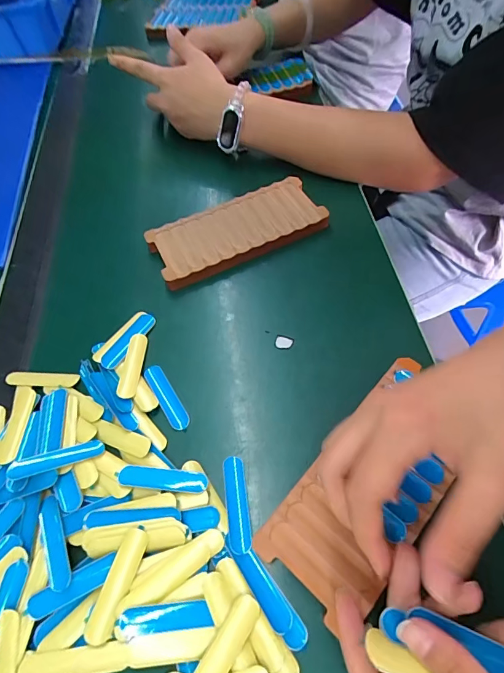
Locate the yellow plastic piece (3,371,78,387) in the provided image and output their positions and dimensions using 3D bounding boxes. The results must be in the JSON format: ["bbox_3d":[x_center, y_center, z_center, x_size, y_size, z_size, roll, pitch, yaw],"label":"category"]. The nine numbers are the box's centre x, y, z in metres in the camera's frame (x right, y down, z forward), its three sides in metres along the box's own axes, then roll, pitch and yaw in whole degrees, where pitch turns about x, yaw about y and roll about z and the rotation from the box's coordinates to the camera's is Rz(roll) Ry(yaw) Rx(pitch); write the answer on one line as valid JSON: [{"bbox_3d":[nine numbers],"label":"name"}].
[{"bbox_3d":[-0.177,0.035,0.326,0.061,0.004,0.013,2,59,6],"label":"yellow plastic piece"}]

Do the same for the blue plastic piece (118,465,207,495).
[{"bbox_3d":[-0.061,0.100,0.271,0.061,0.011,0.015,4,59,7],"label":"blue plastic piece"}]

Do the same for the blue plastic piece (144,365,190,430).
[{"bbox_3d":[-0.069,0.048,0.313,0.016,0.004,0.061,-30,61,-14],"label":"blue plastic piece"}]

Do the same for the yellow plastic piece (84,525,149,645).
[{"bbox_3d":[-0.083,0.152,0.240,0.016,0.011,0.064,17,62,14],"label":"yellow plastic piece"}]

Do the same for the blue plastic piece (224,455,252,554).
[{"bbox_3d":[-0.011,0.113,0.266,0.014,0.007,0.061,-9,58,-1],"label":"blue plastic piece"}]

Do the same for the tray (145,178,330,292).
[{"bbox_3d":[-0.015,-0.108,0.398,0.171,0.020,0.078,-24,60,-10],"label":"tray"}]

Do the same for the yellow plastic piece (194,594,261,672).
[{"bbox_3d":[-0.018,0.182,0.223,0.016,0.004,0.063,30,65,20],"label":"yellow plastic piece"}]

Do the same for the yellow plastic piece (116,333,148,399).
[{"bbox_3d":[-0.101,0.024,0.326,0.016,0.004,0.060,-2,59,3],"label":"yellow plastic piece"}]

